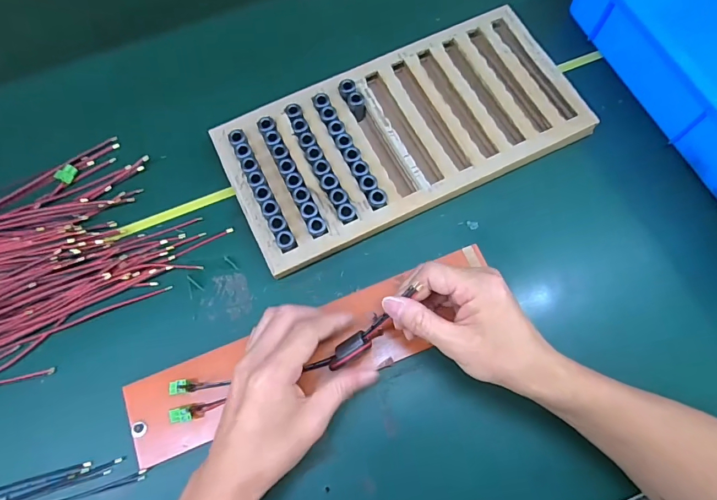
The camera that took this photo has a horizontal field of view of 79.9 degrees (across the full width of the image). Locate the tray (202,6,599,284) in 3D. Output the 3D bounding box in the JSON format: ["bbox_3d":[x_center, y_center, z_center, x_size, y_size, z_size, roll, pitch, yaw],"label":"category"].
[{"bbox_3d":[0.047,-0.123,0.439,0.355,0.023,0.175,-24,73,-7],"label":"tray"}]

